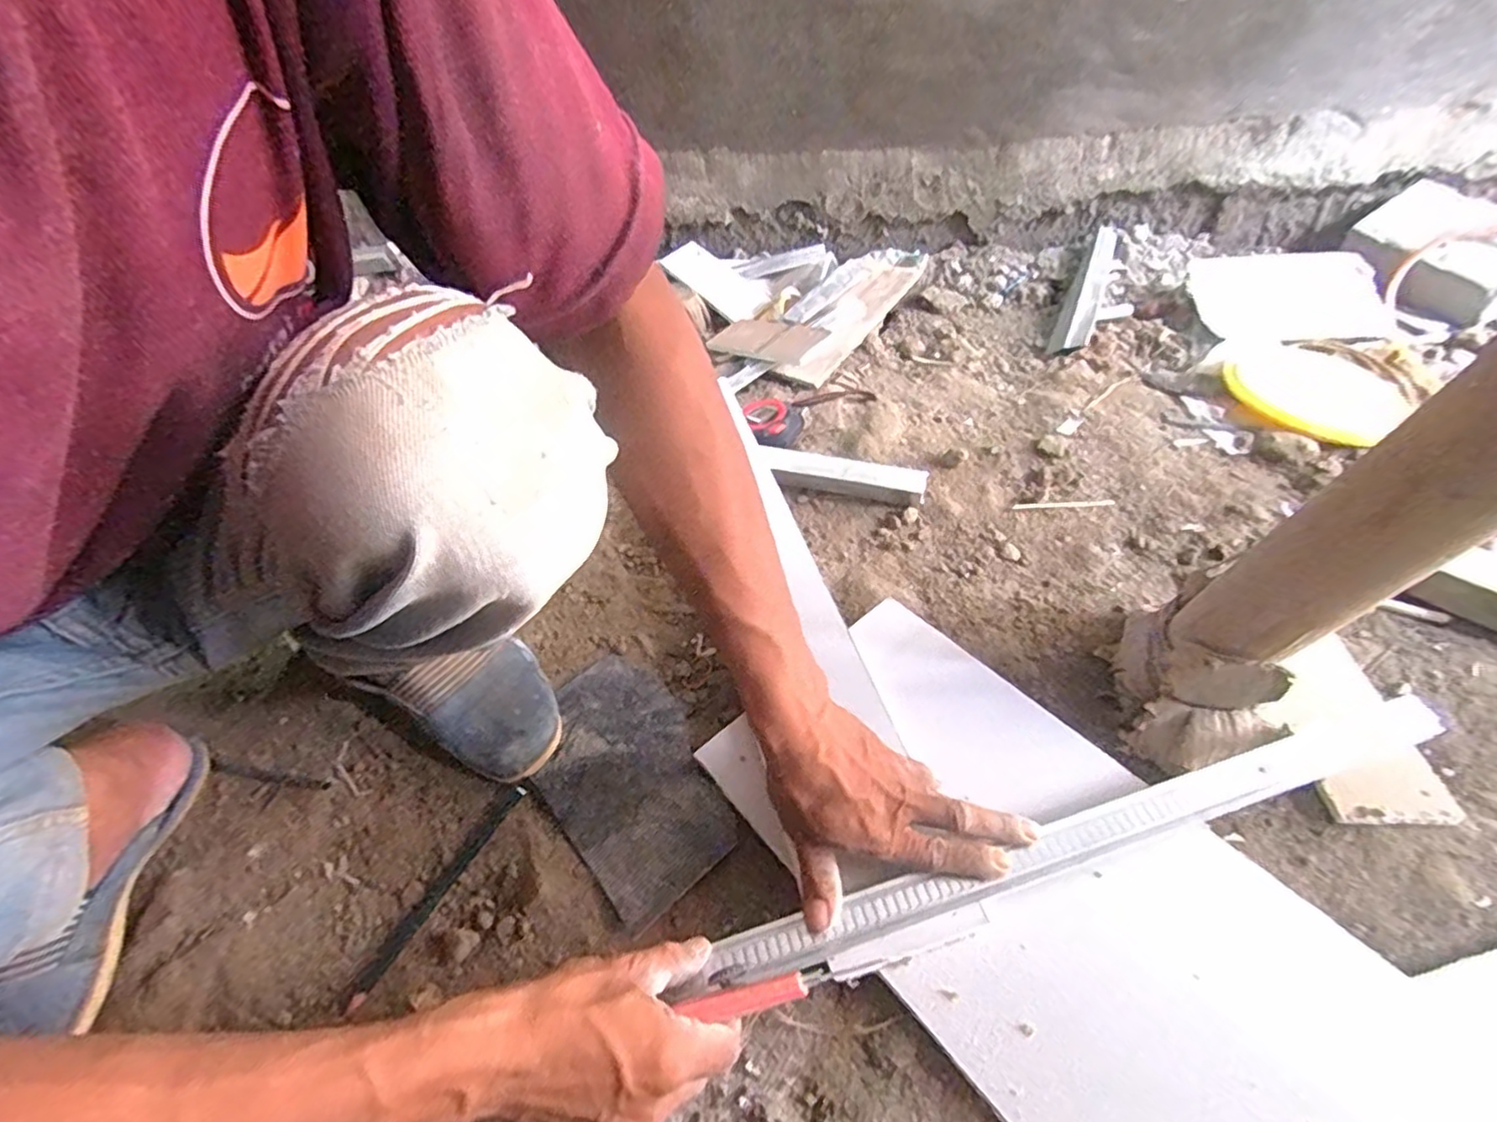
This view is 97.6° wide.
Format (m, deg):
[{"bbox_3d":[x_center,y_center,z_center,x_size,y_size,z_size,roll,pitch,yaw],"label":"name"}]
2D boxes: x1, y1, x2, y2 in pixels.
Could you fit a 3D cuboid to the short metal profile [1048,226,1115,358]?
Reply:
[{"bbox_3d":[0.488,-0.390,0.936,0.050,0.039,0.338,20,51,21],"label":"short metal profile"}]

